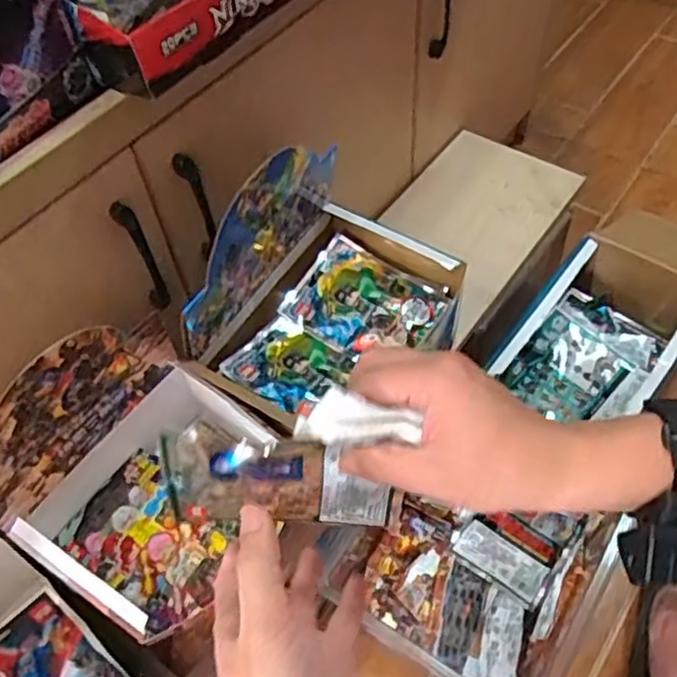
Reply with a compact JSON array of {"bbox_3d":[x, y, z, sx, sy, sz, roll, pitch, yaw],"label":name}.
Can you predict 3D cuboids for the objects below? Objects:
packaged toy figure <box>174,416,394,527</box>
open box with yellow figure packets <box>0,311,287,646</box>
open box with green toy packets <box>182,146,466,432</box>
[{"bbox_3d":[-0.036,0.094,0.440,0.136,0.114,0.018,2,54,5],"label":"packaged toy figure"},{"bbox_3d":[-0.165,0.106,0.565,0.170,0.182,0.202,26,60,20],"label":"open box with yellow figure packets"},{"bbox_3d":[-0.009,-0.045,0.645,0.198,0.190,0.252,26,60,20],"label":"open box with green toy packets"}]

